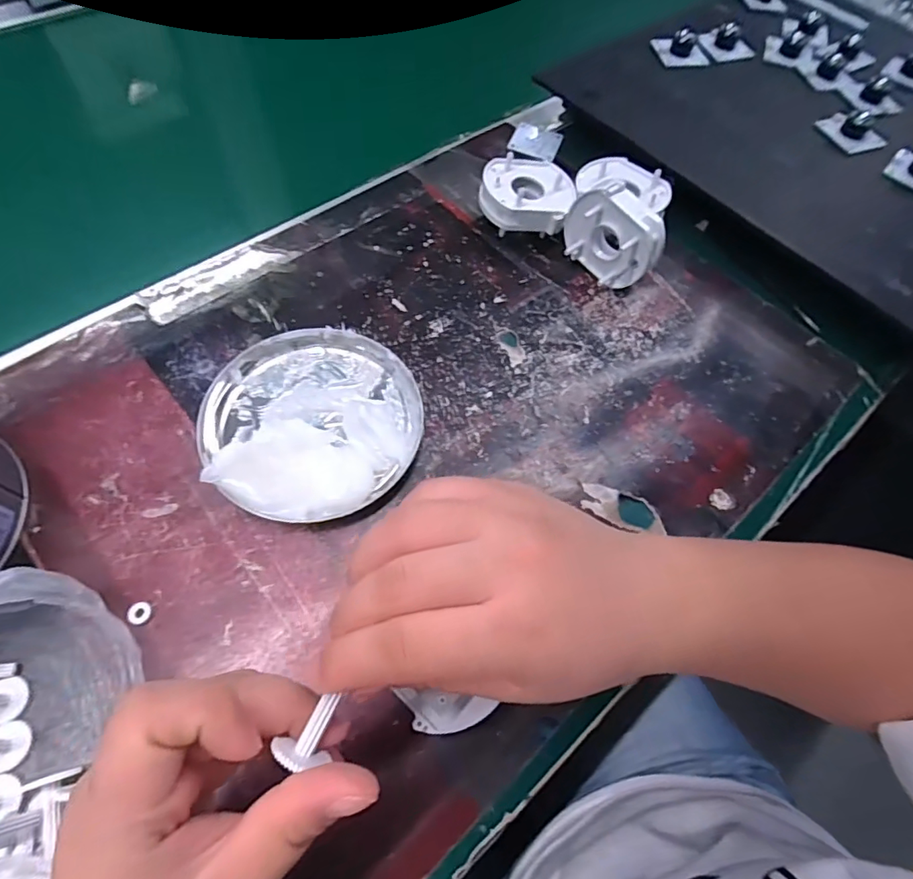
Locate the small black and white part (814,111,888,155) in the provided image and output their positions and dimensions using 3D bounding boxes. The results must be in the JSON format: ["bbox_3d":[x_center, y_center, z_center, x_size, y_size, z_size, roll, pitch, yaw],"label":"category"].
[{"bbox_3d":[0.340,-0.266,0.433,0.053,0.016,0.043,-18,65,-13],"label":"small black and white part"}]

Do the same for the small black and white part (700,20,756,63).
[{"bbox_3d":[0.260,-0.384,0.489,0.052,0.018,0.034,-21,66,-14],"label":"small black and white part"}]

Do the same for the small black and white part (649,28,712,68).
[{"bbox_3d":[0.212,-0.367,0.476,0.047,0.017,0.035,-5,63,-7],"label":"small black and white part"}]

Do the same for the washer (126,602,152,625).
[{"bbox_3d":[-0.161,0.088,0.260,0.010,0.004,0.011,2,62,-3],"label":"washer"}]

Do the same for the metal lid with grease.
[{"bbox_3d":[-0.086,-0.016,0.305,0.125,0.029,0.125,2,62,-3],"label":"metal lid with grease"}]

